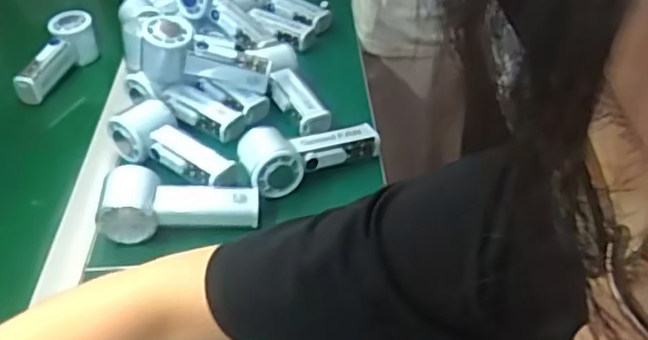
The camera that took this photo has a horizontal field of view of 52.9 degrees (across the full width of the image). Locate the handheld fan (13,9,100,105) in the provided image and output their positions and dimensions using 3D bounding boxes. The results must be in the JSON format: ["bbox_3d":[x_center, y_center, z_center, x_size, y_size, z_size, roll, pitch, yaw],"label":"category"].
[{"bbox_3d":[-0.359,-0.148,0.874,0.047,0.059,0.141,11,54,17],"label":"handheld fan"}]

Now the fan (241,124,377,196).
[{"bbox_3d":[-0.012,-0.018,0.698,0.155,0.055,0.054,-10,38,-26],"label":"fan"}]

